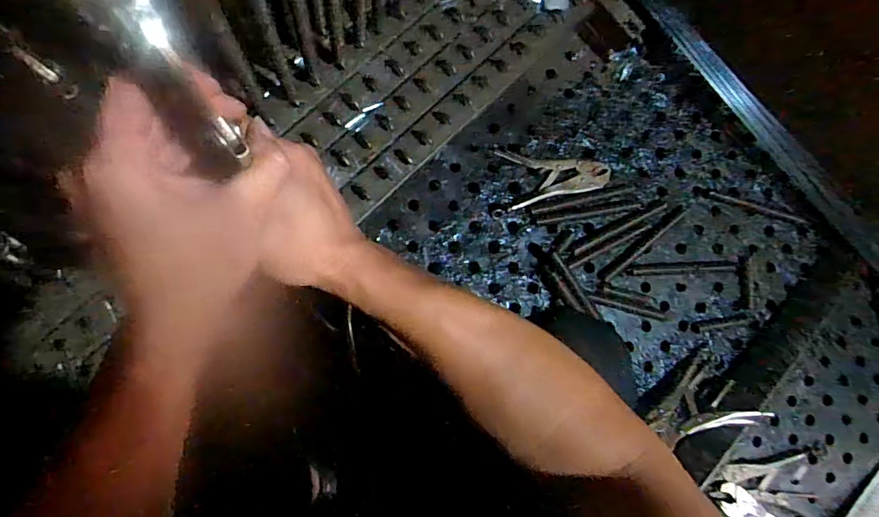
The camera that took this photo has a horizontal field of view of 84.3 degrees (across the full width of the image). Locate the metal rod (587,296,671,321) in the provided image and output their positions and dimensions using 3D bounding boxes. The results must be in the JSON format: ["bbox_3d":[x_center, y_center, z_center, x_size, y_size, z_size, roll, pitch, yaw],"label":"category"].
[{"bbox_3d":[0.355,0.094,0.907,0.163,0.013,0.017,14,85,-7],"label":"metal rod"}]

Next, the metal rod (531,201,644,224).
[{"bbox_3d":[0.272,-0.087,0.896,0.213,0.015,0.022,-9,88,-9],"label":"metal rod"}]

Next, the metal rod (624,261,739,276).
[{"bbox_3d":[0.464,0.018,0.936,0.226,0.019,0.021,-3,87,-8],"label":"metal rod"}]

